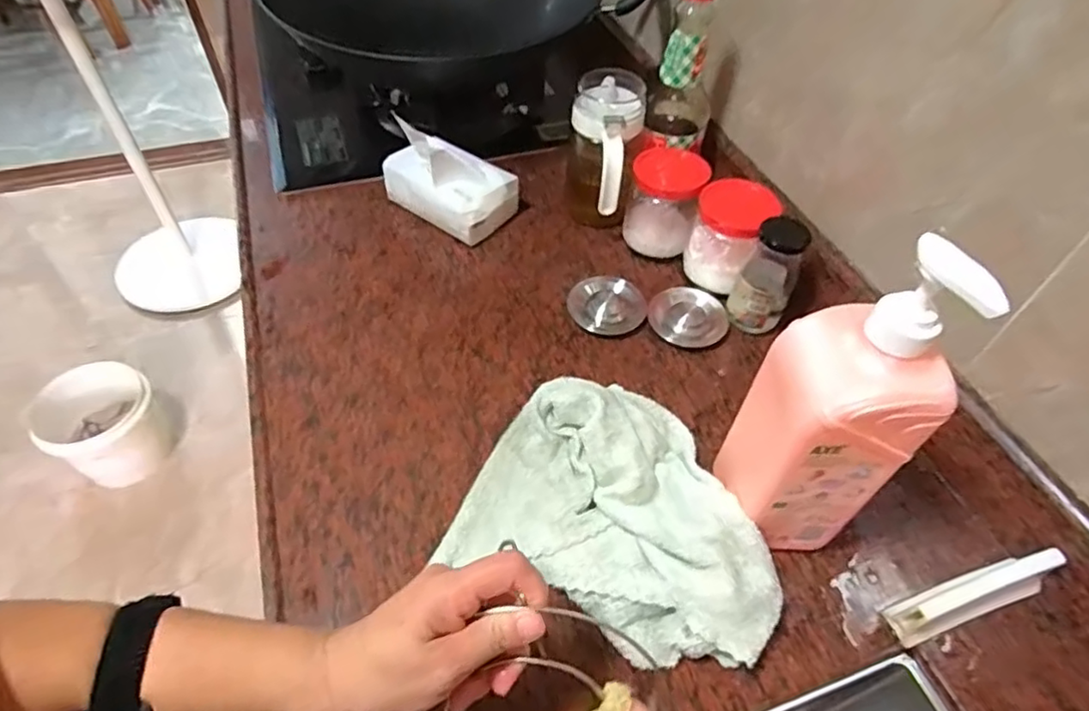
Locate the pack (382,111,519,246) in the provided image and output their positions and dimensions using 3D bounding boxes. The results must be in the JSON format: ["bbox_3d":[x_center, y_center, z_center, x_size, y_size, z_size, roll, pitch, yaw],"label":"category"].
[{"bbox_3d":[-0.109,-0.220,0.748,0.137,0.108,0.103,35,58,24],"label":"pack"}]

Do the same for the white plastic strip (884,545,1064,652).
[{"bbox_3d":[0.331,0.181,0.474,0.132,0.050,0.029,-14,53,-14],"label":"white plastic strip"}]

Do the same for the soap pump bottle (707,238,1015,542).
[{"bbox_3d":[0.191,0.044,0.426,0.076,0.288,0.080,-2,51,-4],"label":"soap pump bottle"}]

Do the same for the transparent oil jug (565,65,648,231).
[{"bbox_3d":[0.069,-0.233,0.734,0.078,0.162,0.128,6,51,2],"label":"transparent oil jug"}]

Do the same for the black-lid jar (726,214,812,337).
[{"bbox_3d":[0.226,-0.079,0.631,0.054,0.122,0.048,24,54,16],"label":"black-lid jar"}]

